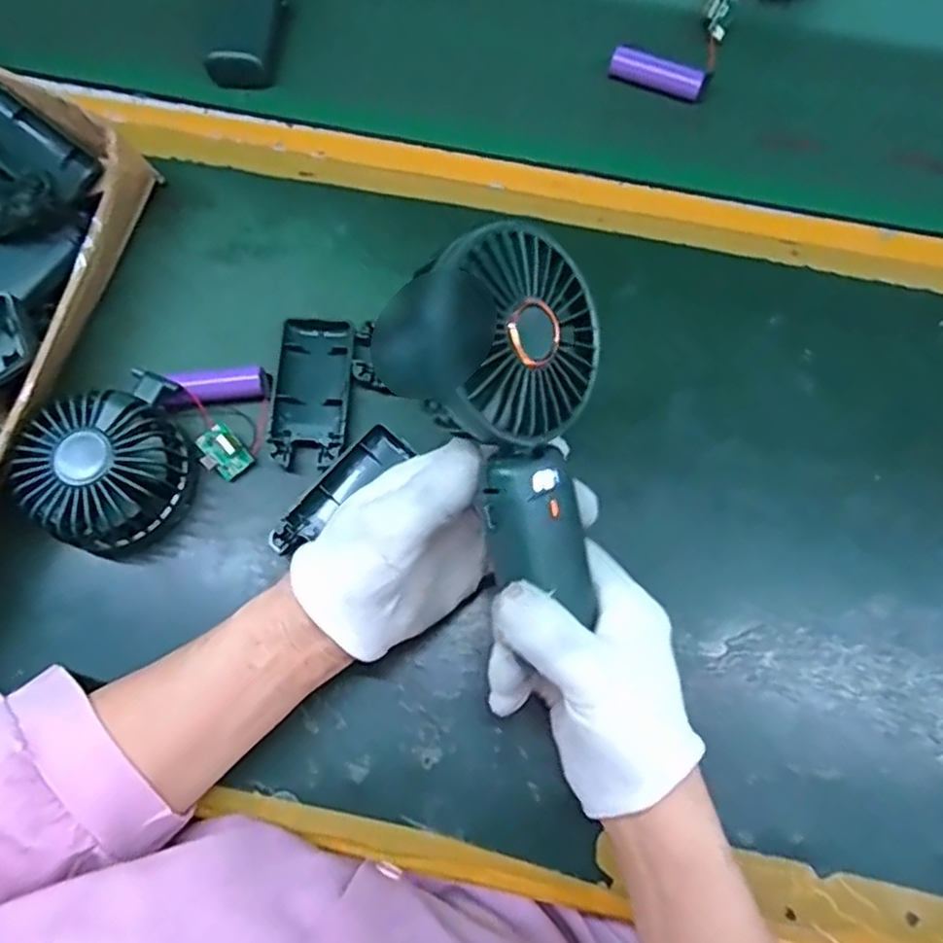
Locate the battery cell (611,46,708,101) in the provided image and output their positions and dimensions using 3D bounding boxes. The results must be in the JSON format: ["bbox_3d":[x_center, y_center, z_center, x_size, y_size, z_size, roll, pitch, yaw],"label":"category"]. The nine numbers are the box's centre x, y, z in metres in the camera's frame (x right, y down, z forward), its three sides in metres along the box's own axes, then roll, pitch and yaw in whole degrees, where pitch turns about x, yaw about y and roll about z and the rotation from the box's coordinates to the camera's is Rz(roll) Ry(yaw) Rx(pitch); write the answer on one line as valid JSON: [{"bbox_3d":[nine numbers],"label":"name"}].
[{"bbox_3d":[0.133,-0.283,0.503,0.067,0.020,0.014,18,73,6],"label":"battery cell"}]

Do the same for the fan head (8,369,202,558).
[{"bbox_3d":[-0.201,-0.002,0.396,0.089,0.050,0.085,-24,74,-7],"label":"fan head"}]

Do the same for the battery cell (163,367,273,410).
[{"bbox_3d":[-0.151,-0.050,0.420,0.061,0.017,0.016,-7,72,-2],"label":"battery cell"}]

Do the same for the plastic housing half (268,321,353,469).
[{"bbox_3d":[-0.096,-0.050,0.423,0.044,0.011,0.095,3,72,2],"label":"plastic housing half"}]

